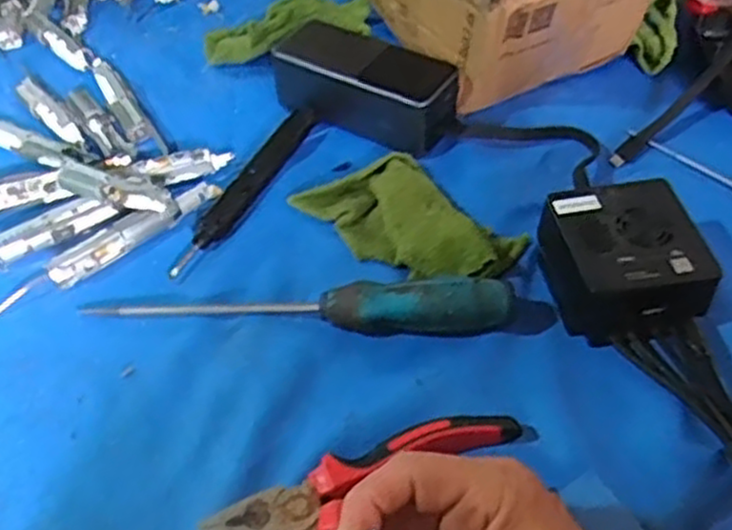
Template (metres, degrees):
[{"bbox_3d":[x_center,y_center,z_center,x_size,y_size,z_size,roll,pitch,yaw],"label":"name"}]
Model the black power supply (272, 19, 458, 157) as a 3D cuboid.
[{"bbox_3d":[-0.002,-0.130,0.546,0.131,0.051,0.061,23,53,20],"label":"black power supply"}]

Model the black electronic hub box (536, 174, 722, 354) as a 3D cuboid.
[{"bbox_3d":[0.145,-0.001,0.427,0.076,0.048,0.084,-7,49,-5],"label":"black electronic hub box"}]

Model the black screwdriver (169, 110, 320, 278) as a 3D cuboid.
[{"bbox_3d":[-0.079,-0.056,0.511,0.022,0.013,0.170,16,51,15],"label":"black screwdriver"}]

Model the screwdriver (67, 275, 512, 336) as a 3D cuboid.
[{"bbox_3d":[-0.039,0.021,0.429,0.240,0.032,0.023,3,49,4],"label":"screwdriver"}]

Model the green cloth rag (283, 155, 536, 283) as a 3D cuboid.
[{"bbox_3d":[0.028,-0.032,0.477,0.078,0.029,0.132,-36,57,-26],"label":"green cloth rag"}]

